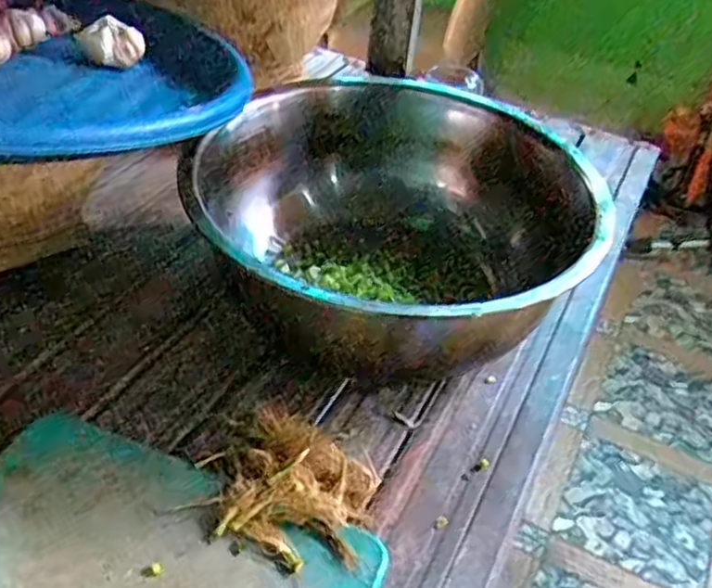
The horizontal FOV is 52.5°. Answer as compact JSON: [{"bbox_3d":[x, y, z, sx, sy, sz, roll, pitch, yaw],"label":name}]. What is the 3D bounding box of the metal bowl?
[{"bbox_3d":[0.046,-0.042,0.687,0.338,0.151,0.338,4,41,-4],"label":"metal bowl"}]

